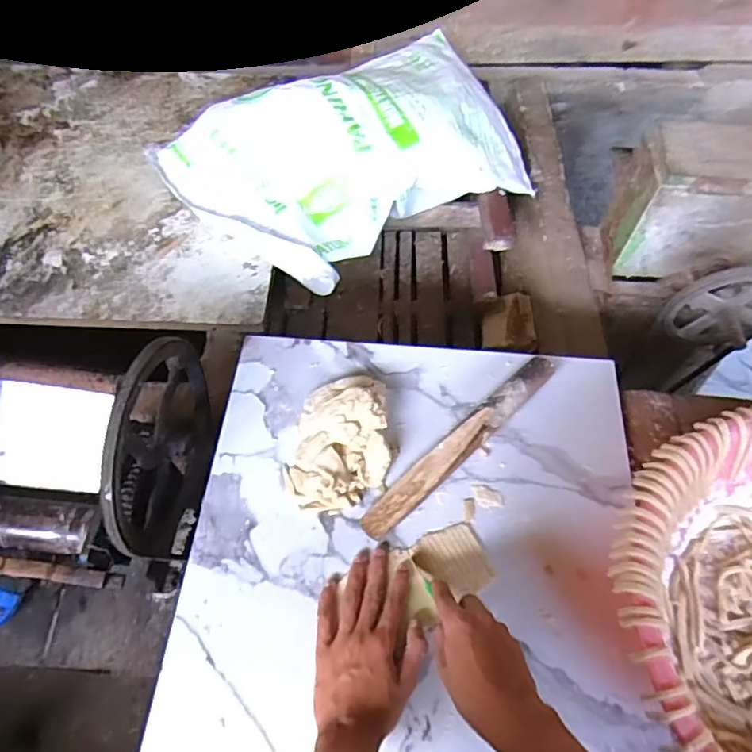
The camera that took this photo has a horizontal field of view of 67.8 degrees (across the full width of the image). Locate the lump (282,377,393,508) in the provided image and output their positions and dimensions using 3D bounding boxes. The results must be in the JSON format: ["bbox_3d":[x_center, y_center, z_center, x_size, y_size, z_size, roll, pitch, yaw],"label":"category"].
[{"bbox_3d":[-0.044,0.073,0.659,0.124,0.052,0.160,-1,61,-3],"label":"lump"}]

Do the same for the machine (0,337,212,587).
[{"bbox_3d":[-0.352,0.095,0.676,0.238,0.254,0.295,11,61,4],"label":"machine"}]

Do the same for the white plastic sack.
[{"bbox_3d":[-0.038,-0.438,1.119,0.671,0.208,0.421,-31,66,-18],"label":"white plastic sack"}]

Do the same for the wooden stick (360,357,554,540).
[{"bbox_3d":[0.101,0.078,0.661,0.301,0.034,0.037,-39,69,-21],"label":"wooden stick"}]

